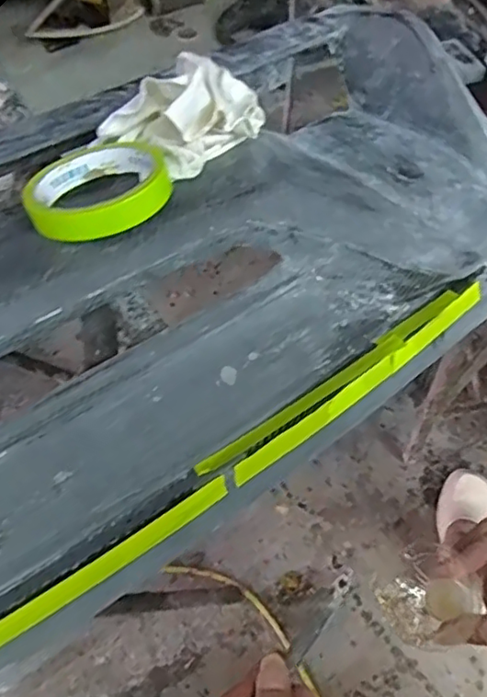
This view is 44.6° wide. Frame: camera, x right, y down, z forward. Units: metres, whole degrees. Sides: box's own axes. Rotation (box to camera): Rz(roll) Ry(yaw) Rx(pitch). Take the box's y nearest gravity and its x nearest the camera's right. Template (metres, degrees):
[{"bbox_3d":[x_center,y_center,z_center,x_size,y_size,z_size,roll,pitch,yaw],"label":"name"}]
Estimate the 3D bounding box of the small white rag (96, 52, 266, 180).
[{"bbox_3d":[-0.034,-0.162,0.405,0.117,0.066,0.067,-27,59,-16],"label":"small white rag"}]

